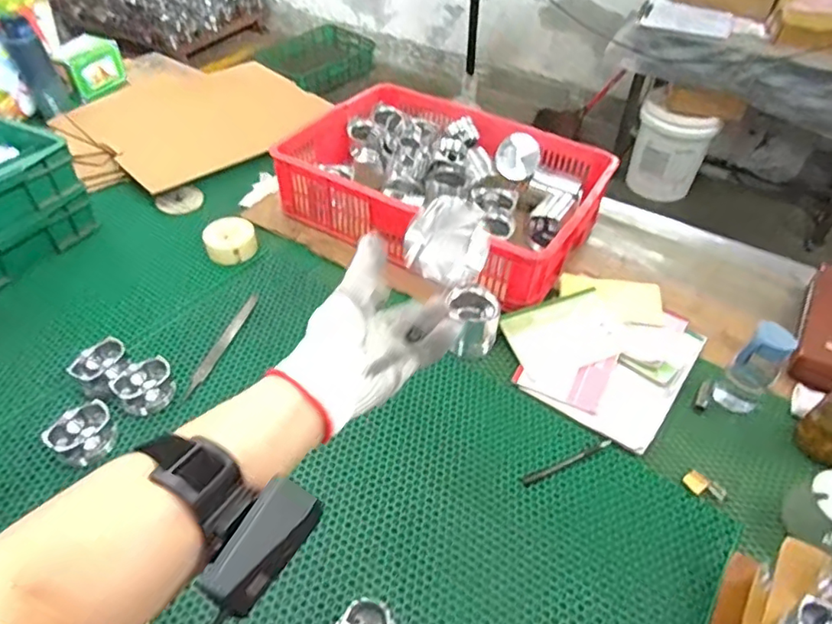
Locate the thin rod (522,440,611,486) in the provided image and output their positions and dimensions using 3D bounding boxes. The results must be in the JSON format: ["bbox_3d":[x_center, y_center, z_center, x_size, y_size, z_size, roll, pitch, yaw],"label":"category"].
[{"bbox_3d":[0.222,0.217,0.820,0.150,0.008,0.014,-18,48,-20],"label":"thin rod"}]

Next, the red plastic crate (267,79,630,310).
[{"bbox_3d":[0.051,-0.278,1.184,0.631,0.138,0.407,26,49,22],"label":"red plastic crate"}]

